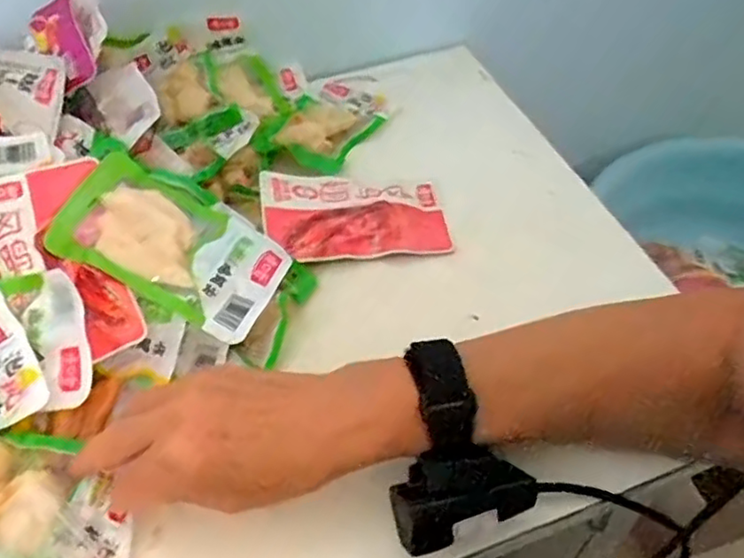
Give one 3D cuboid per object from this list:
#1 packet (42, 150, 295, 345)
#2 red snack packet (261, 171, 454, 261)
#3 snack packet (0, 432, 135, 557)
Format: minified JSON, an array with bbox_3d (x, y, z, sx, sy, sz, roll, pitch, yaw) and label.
[{"bbox_3d":[-0.129,-0.023,0.416,0.142,0.012,0.085,29,54,-2],"label":"packet"},{"bbox_3d":[-0.012,-0.048,0.481,0.137,0.015,0.075,-1,64,-11],"label":"red snack packet"},{"bbox_3d":[-0.184,0.123,0.339,0.114,0.026,0.072,12,52,12],"label":"snack packet"}]

